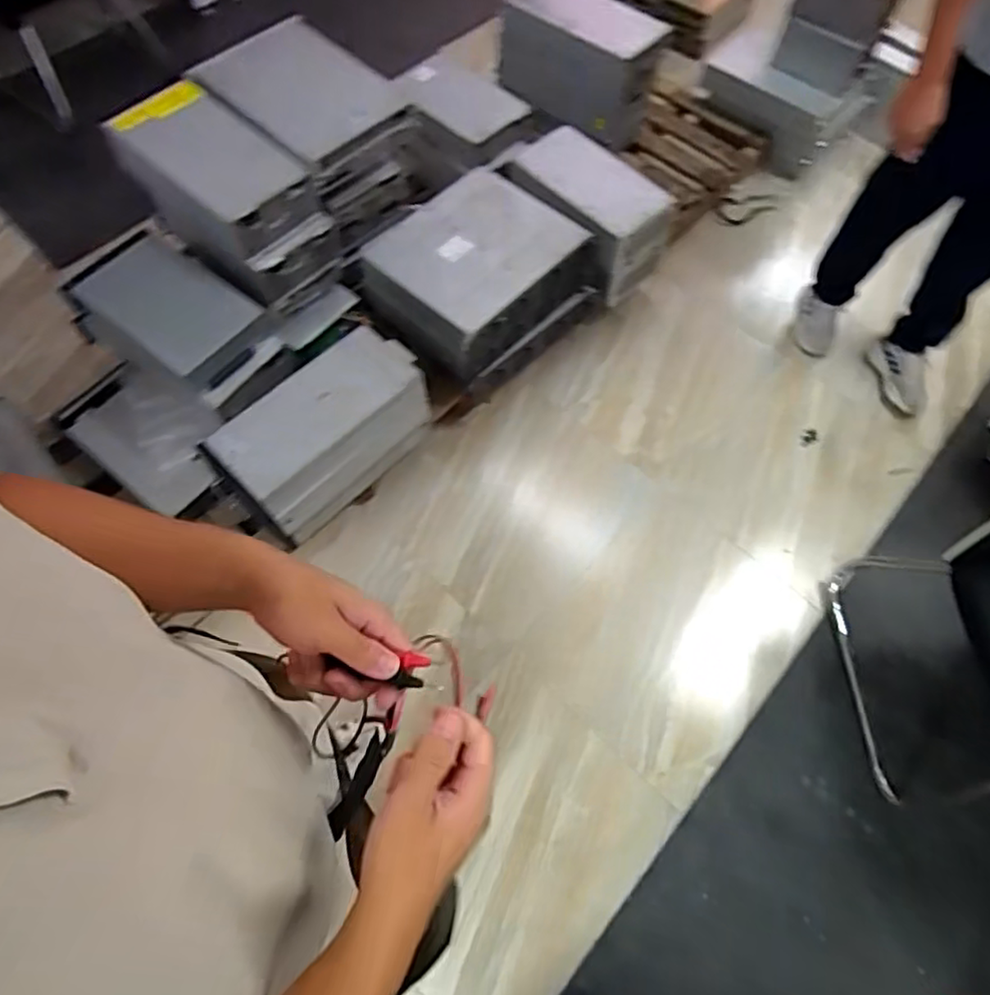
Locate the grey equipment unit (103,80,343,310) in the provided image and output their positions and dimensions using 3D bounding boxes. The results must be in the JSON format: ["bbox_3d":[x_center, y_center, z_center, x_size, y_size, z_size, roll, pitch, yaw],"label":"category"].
[{"bbox_3d":[-0.617,-0.693,1.476,0.421,0.275,0.241,36,71,18],"label":"grey equipment unit"}]

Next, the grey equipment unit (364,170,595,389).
[{"bbox_3d":[-0.037,-0.559,1.685,0.460,0.226,0.504,38,70,16],"label":"grey equipment unit"}]

